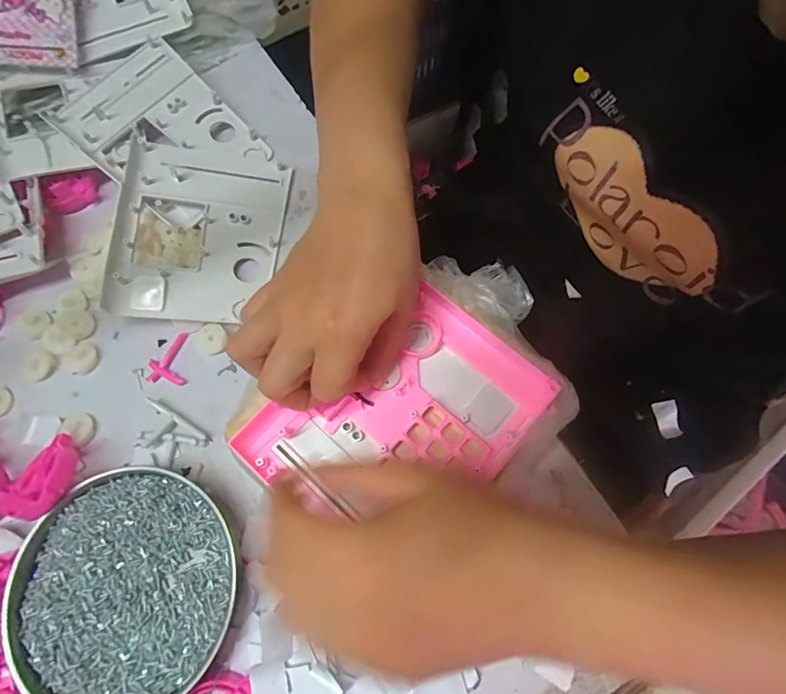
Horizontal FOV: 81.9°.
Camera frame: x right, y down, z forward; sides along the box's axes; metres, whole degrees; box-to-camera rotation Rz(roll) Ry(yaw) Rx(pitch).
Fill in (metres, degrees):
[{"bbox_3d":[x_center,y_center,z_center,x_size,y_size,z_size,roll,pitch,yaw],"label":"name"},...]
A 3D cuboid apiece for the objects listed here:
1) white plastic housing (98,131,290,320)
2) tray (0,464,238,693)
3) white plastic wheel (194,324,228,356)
[{"bbox_3d":[-0.150,-0.088,0.356,0.119,0.015,0.137,7,75,-15],"label":"white plastic housing"},{"bbox_3d":[-0.165,0.148,0.277,0.130,0.019,0.133,0,71,0],"label":"tray"},{"bbox_3d":[-0.136,-0.006,0.339,0.023,0.007,0.024,0,71,0],"label":"white plastic wheel"}]

